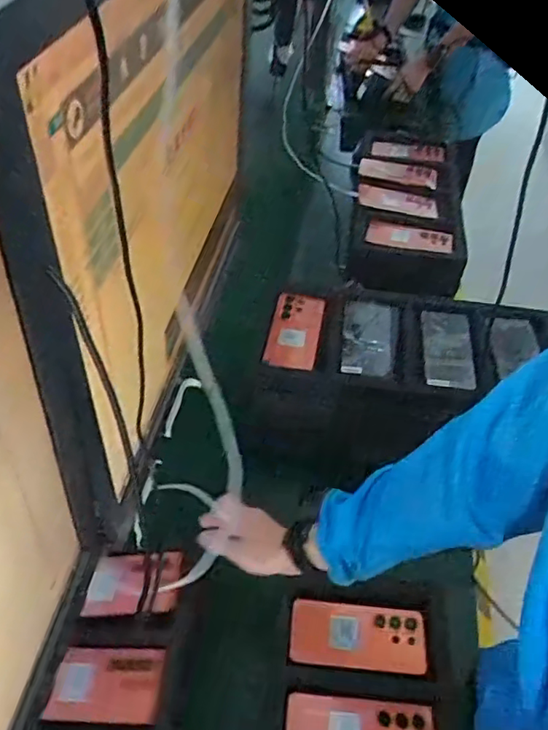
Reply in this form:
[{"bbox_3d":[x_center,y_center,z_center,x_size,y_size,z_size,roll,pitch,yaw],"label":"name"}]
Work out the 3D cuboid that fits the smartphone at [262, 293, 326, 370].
[{"bbox_3d":[0.034,-0.057,0.884,0.076,0.016,0.153,6,49,9],"label":"smartphone"}]

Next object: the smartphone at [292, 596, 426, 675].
[{"bbox_3d":[0.105,0.335,0.725,0.165,0.012,0.076,5,48,4],"label":"smartphone"}]

